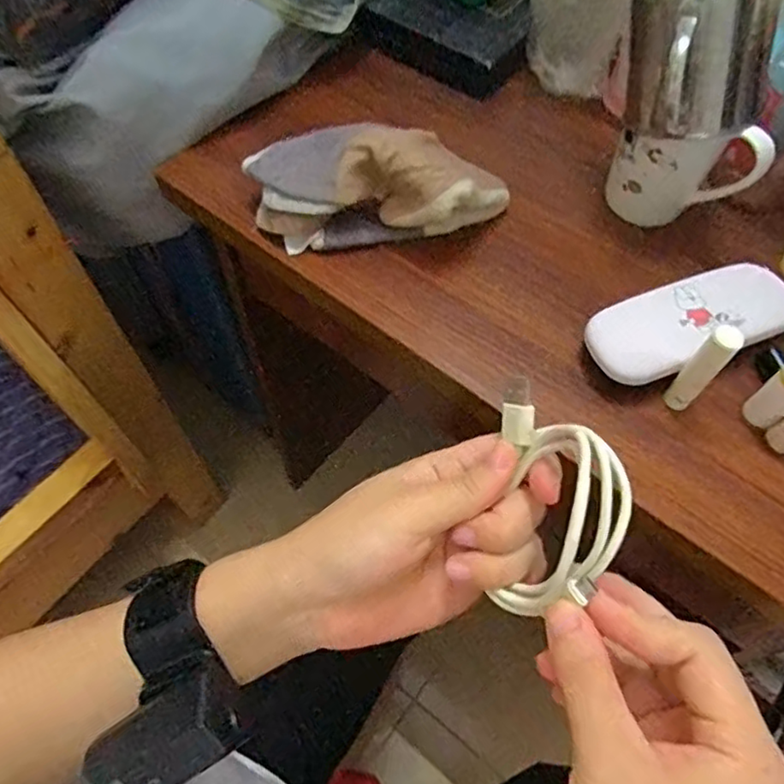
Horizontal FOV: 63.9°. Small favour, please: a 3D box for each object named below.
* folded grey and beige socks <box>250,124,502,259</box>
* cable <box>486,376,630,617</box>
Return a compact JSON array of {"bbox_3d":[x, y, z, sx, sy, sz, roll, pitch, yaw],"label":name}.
[{"bbox_3d":[-0.011,-0.160,0.480,0.192,0.073,0.073,0,61,-1],"label":"folded grey and beige socks"},{"bbox_3d":[0.066,0.040,0.250,0.040,0.053,0.086,4,61,1],"label":"cable"}]

